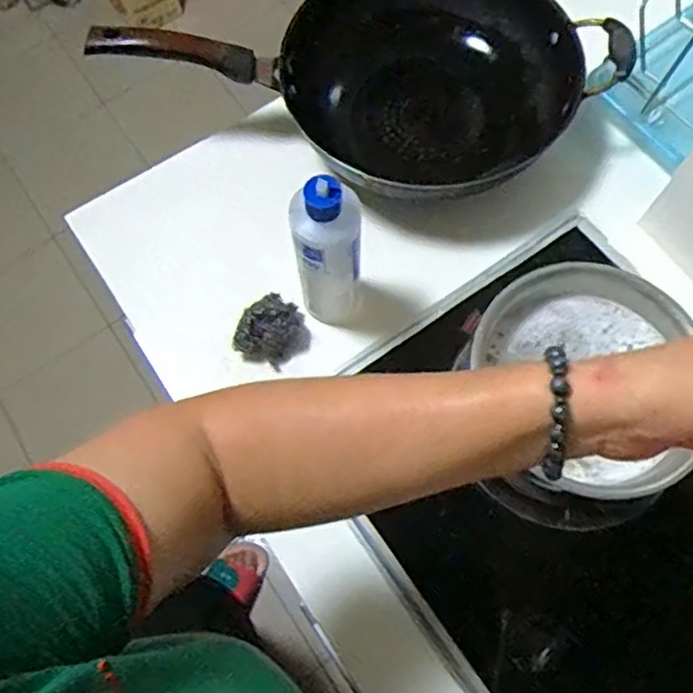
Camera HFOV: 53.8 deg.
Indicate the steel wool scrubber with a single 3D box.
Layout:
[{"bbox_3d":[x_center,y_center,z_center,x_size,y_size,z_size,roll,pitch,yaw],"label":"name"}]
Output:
[{"bbox_3d":[-0.083,-0.016,0.735,0.059,0.054,0.071,21,71,9],"label":"steel wool scrubber"}]

